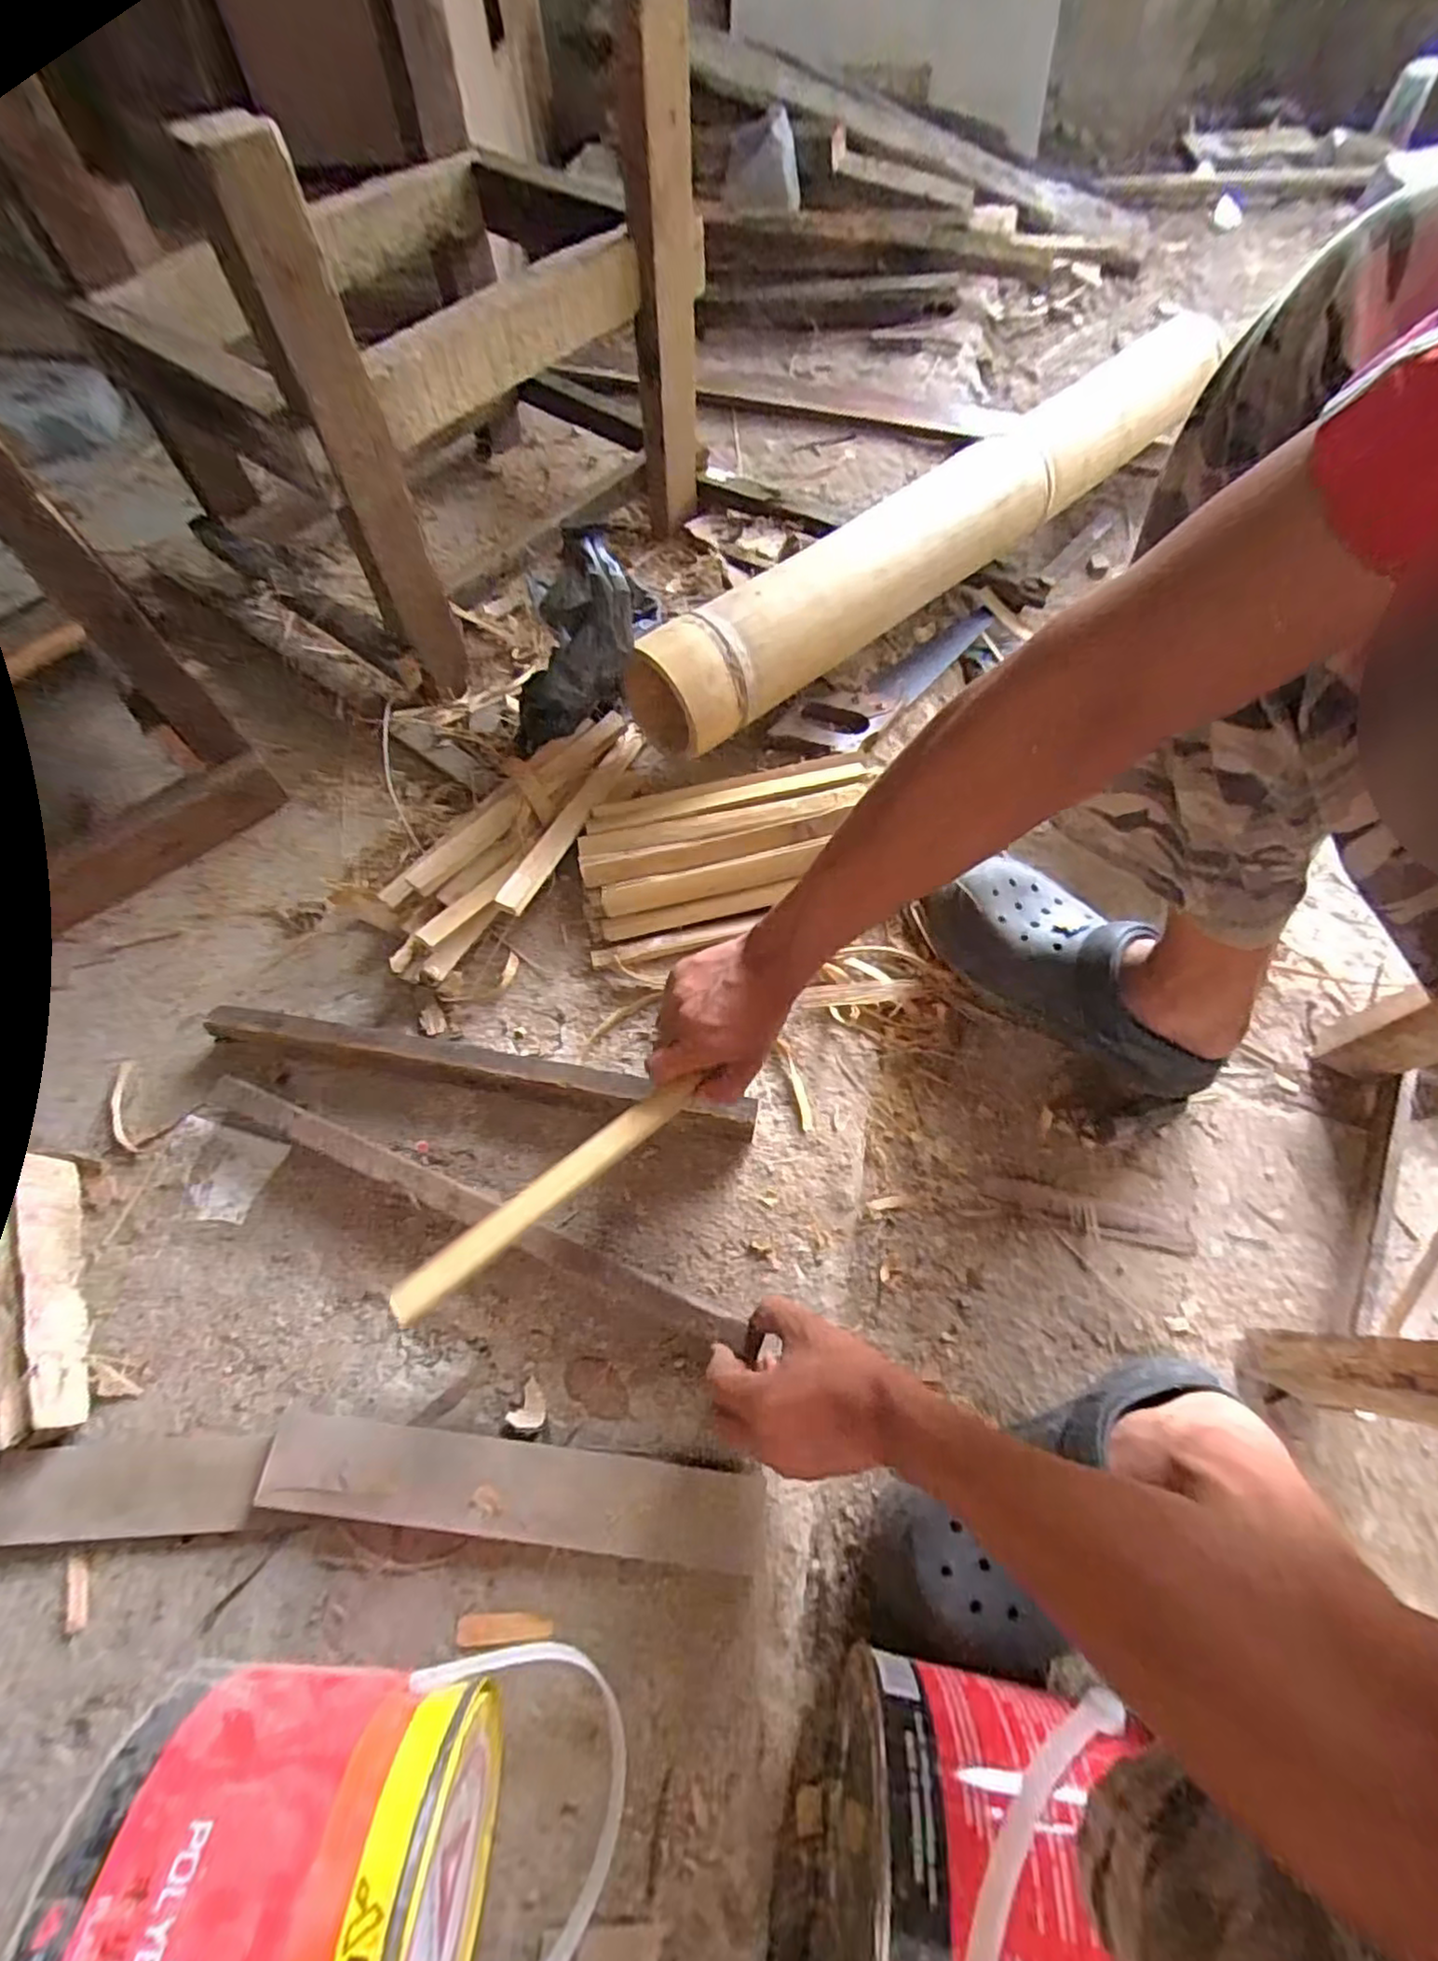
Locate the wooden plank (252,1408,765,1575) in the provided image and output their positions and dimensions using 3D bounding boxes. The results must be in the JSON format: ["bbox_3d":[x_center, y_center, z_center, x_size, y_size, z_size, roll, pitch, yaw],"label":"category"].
[{"bbox_3d":[-0.139,0.338,0.466,0.330,0.019,0.054,5,65,4],"label":"wooden plank"}]

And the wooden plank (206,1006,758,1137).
[{"bbox_3d":[-0.198,0.073,0.583,0.457,0.045,0.032,9,65,6],"label":"wooden plank"}]

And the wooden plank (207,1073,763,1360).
[{"bbox_3d":[-0.189,0.171,0.531,0.449,0.044,0.025,21,67,11],"label":"wooden plank"}]

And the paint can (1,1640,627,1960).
[{"bbox_3d":[-0.174,0.427,0.339,0.231,0.153,0.162,5,65,4],"label":"paint can"}]

